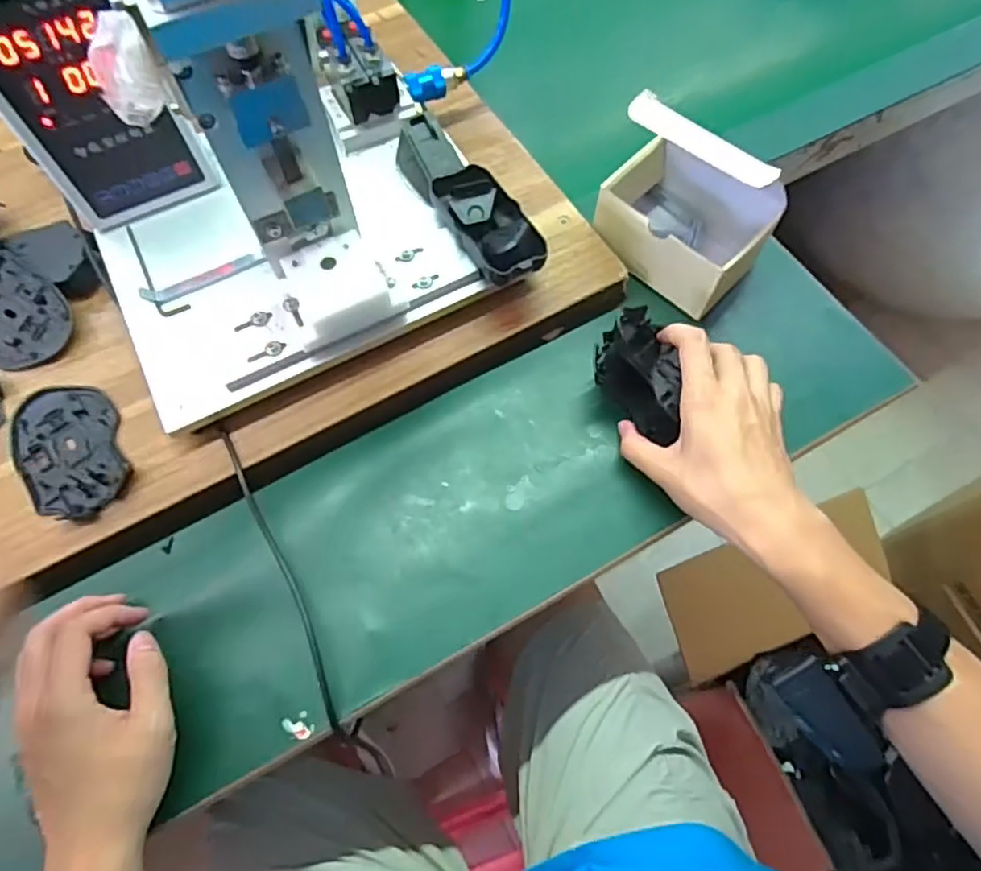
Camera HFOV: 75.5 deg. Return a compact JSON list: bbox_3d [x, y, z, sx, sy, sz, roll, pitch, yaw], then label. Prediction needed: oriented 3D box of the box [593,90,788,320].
[{"bbox_3d":[0.156,-0.186,0.497,0.120,0.131,0.098,42,73,18],"label":"box"}]

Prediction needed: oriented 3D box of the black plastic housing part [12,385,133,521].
[{"bbox_3d":[-0.305,0.009,0.459,0.070,0.009,0.113,-24,67,-9],"label":"black plastic housing part"}]

